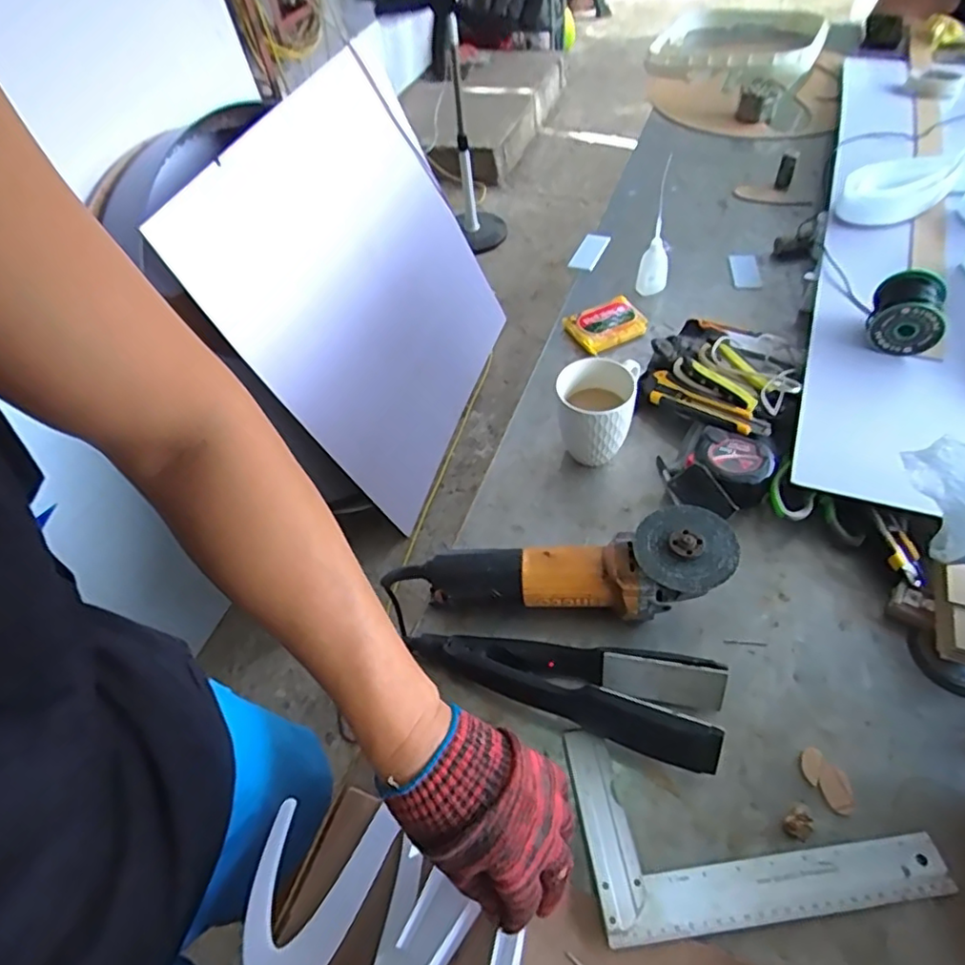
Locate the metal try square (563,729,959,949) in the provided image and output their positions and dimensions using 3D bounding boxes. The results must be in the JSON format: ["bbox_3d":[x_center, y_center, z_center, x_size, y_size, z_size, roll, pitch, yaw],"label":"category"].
[{"bbox_3d":[0.204,0.255,0.476,0.252,0.020,0.145,-8,51,-2],"label":"metal try square"}]

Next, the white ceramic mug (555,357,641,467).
[{"bbox_3d":[0.128,-0.075,0.693,0.082,0.105,0.094,7,53,14],"label":"white ceramic mug"}]

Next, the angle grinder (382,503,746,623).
[{"bbox_3d":[0.075,0.088,0.592,0.313,0.074,0.082,-7,50,14],"label":"angle grinder"}]

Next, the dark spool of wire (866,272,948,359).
[{"bbox_3d":[0.488,-0.192,0.702,0.072,0.070,0.062,16,56,21],"label":"dark spool of wire"}]

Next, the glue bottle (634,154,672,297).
[{"bbox_3d":[0.240,-0.335,0.841,0.037,0.181,0.032,-9,51,2],"label":"glue bottle"}]

